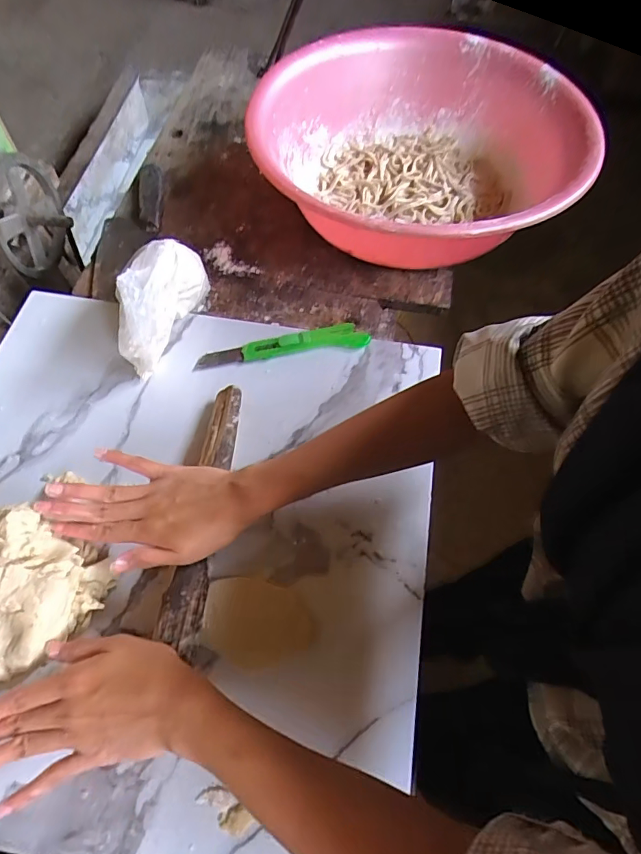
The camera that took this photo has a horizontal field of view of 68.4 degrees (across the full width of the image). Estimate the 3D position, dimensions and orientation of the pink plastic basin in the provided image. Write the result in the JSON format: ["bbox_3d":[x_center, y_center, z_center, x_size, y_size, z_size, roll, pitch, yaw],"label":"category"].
[{"bbox_3d":[0.119,-0.366,0.628,0.400,0.135,0.439,0,63,-1],"label":"pink plastic basin"}]

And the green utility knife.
[{"bbox_3d":[-0.043,-0.093,0.533,0.192,0.012,0.032,-8,63,-5],"label":"green utility knife"}]

